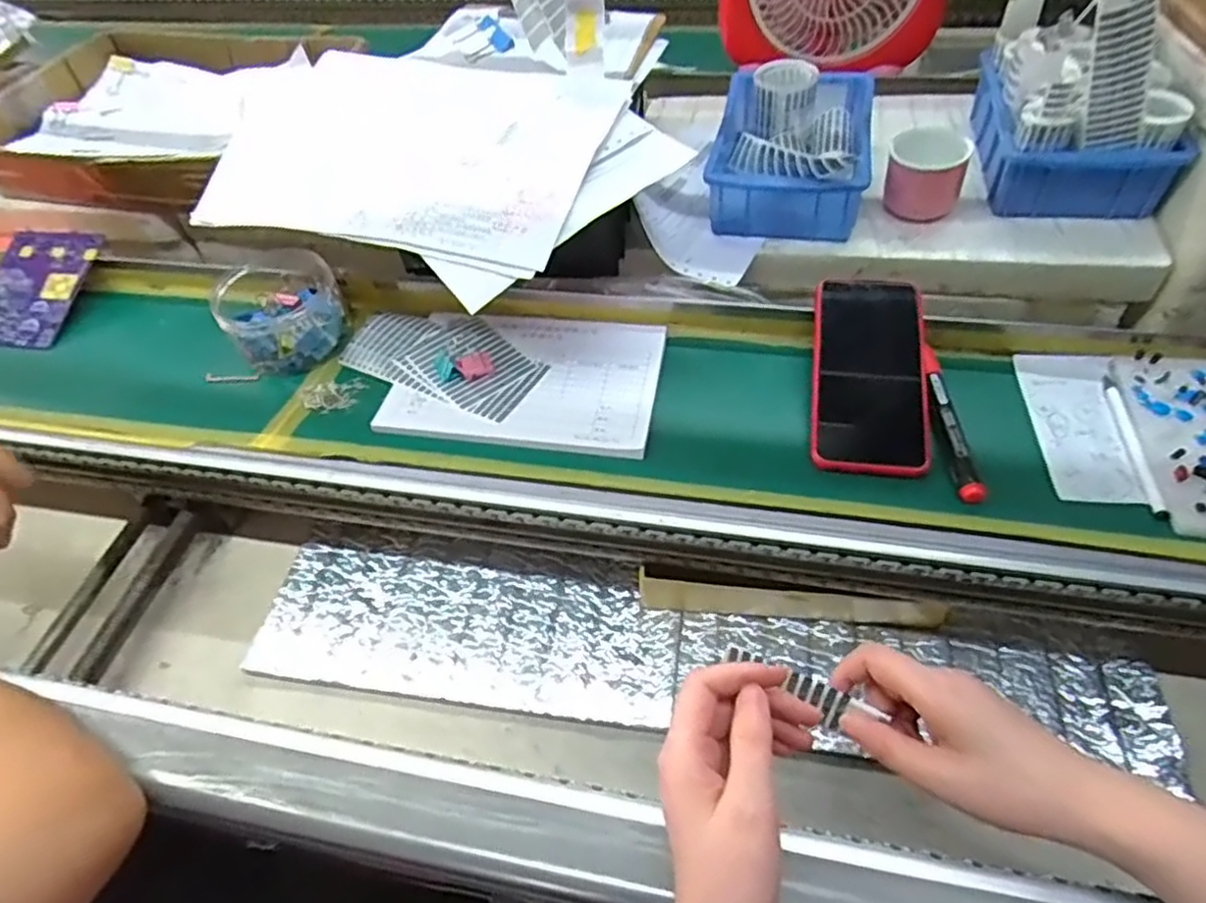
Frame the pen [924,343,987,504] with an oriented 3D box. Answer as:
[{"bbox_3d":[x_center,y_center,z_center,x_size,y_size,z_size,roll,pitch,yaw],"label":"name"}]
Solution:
[{"bbox_3d":[0.242,-0.022,0.493,0.016,0.017,0.133,-1,50,4],"label":"pen"}]

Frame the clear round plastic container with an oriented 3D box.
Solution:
[{"bbox_3d":[-0.276,-0.128,0.603,0.093,0.055,0.114,-27,54,-17],"label":"clear round plastic container"}]

